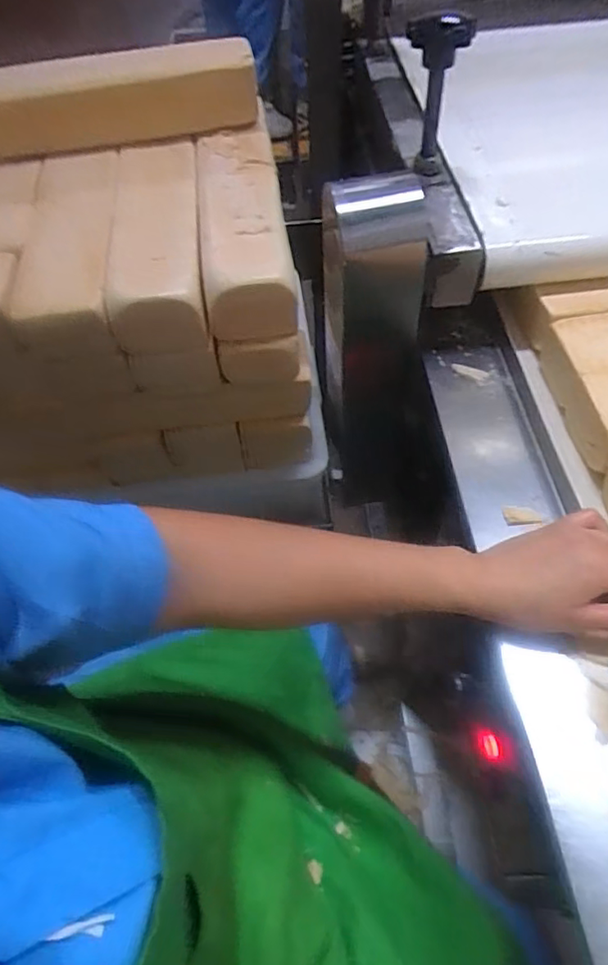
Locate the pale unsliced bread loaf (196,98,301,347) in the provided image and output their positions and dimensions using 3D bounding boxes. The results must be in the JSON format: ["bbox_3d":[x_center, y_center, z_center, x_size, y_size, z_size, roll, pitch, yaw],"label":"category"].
[{"bbox_3d":[-0.058,-0.248,0.546,0.073,0.055,0.261,-7,56,-2],"label":"pale unsliced bread loaf"}]

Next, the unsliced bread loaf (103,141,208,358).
[{"bbox_3d":[-0.137,-0.241,0.550,0.079,0.061,0.278,-7,56,-1],"label":"unsliced bread loaf"}]

